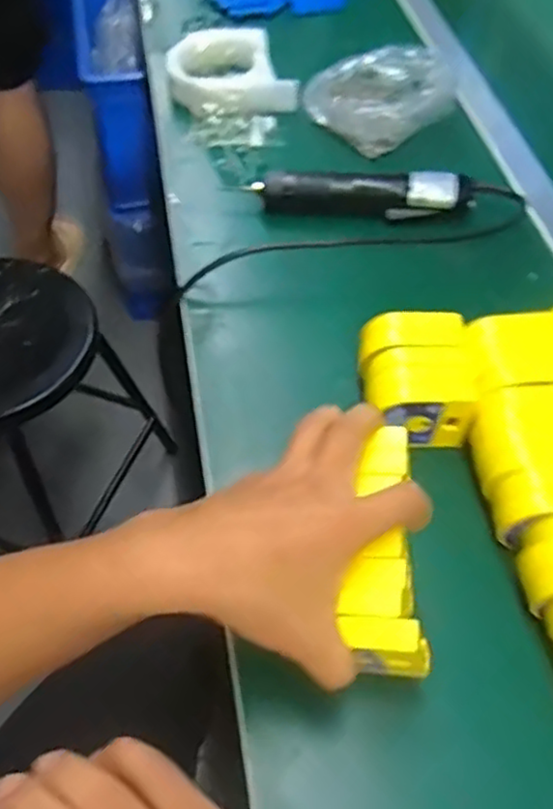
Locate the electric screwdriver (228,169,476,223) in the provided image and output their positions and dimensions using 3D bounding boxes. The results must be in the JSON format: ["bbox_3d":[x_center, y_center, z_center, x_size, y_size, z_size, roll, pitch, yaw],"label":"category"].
[{"bbox_3d":[0.080,-0.201,0.666,0.218,0.039,0.034,2,54,-1],"label":"electric screwdriver"}]

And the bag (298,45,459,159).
[{"bbox_3d":[0.112,-0.347,0.765,0.155,0.061,0.140,-28,60,-21],"label":"bag"}]

